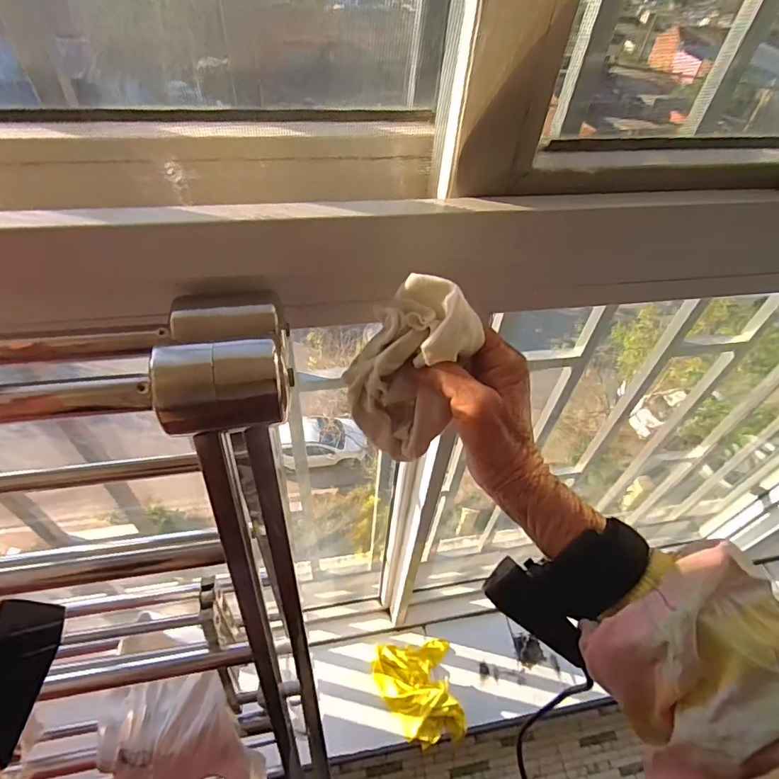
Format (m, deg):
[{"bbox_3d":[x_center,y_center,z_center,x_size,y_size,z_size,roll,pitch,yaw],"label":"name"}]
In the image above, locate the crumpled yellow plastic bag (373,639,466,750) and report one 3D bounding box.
[{"bbox_3d":[0.060,0.622,0.993,0.164,0.031,0.181,-5,50,-9],"label":"crumpled yellow plastic bag"}]

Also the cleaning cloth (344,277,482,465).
[{"bbox_3d":[0.014,-0.013,0.307,0.060,0.102,0.058,33,54,22],"label":"cleaning cloth"}]

